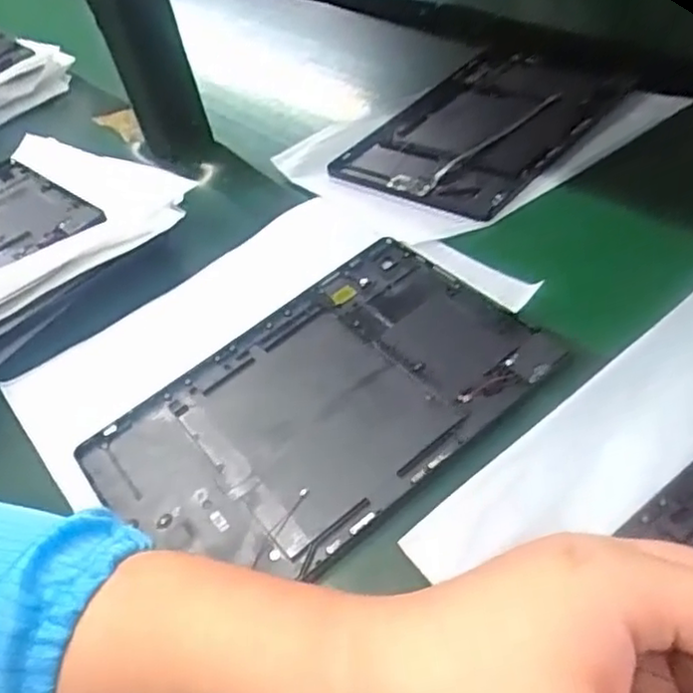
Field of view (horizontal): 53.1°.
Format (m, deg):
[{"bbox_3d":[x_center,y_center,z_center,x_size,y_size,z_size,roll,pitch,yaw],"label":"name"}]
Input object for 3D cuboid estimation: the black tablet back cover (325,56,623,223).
[{"bbox_3d":[0.115,-0.192,0.585,0.161,0.010,0.240,28,61,34],"label":"black tablet back cover"}]

